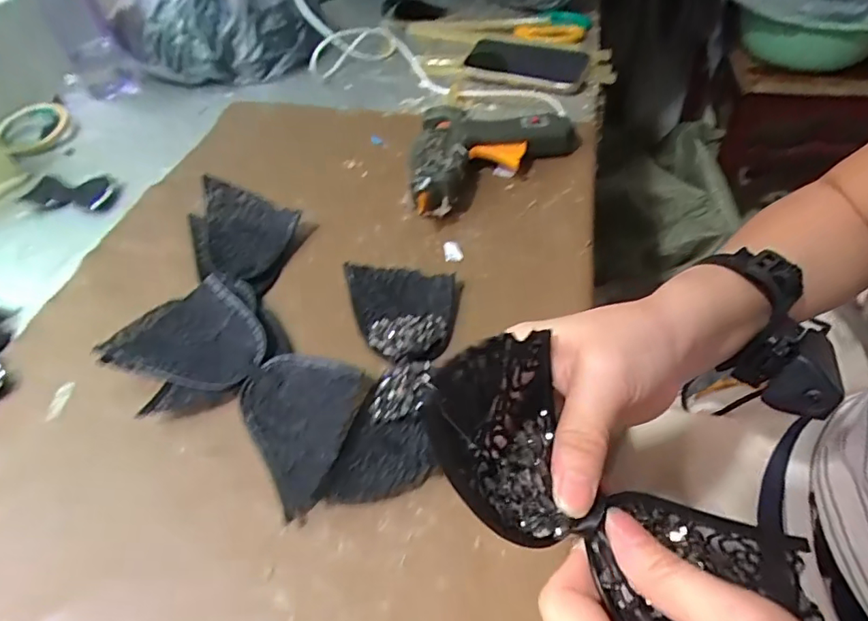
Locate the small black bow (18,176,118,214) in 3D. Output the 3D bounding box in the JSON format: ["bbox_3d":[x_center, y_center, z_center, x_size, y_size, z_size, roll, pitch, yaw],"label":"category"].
[{"bbox_3d":[-0.386,-0.126,0.567,0.090,0.021,0.047,7,49,13],"label":"small black bow"}]

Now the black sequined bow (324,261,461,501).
[{"bbox_3d":[-0.025,0.039,0.386,0.086,0.015,0.199,-4,48,3],"label":"black sequined bow"}]

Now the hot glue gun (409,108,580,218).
[{"bbox_3d":[0.064,-0.149,0.524,0.165,0.049,0.158,0,48,7],"label":"hot glue gun"}]

